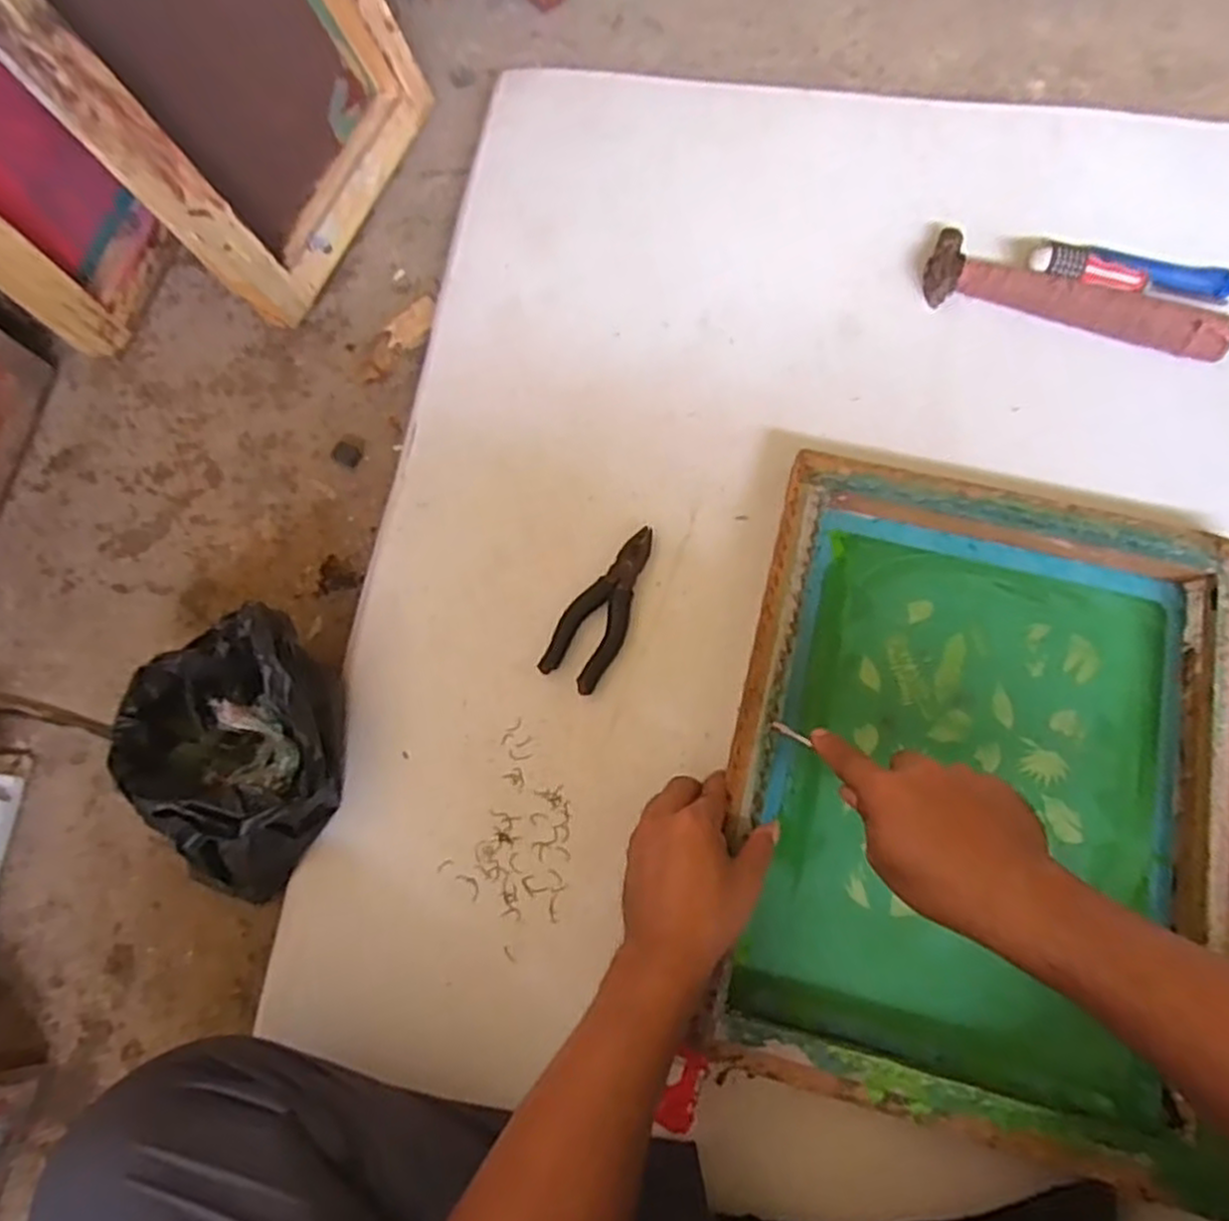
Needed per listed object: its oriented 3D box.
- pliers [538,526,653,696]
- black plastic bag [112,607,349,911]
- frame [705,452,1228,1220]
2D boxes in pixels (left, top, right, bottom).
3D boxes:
[{"bbox_3d":[-0.006,-0.005,0.614,0.053,0.014,0.143,29,77,10],"label":"pliers"},{"bbox_3d":[-0.277,0.112,0.570,0.142,0.116,0.200,-13,74,-1],"label":"black plastic bag"},{"bbox_3d":[0.262,0.120,0.547,0.341,0.051,0.446,13,75,6],"label":"frame"}]

